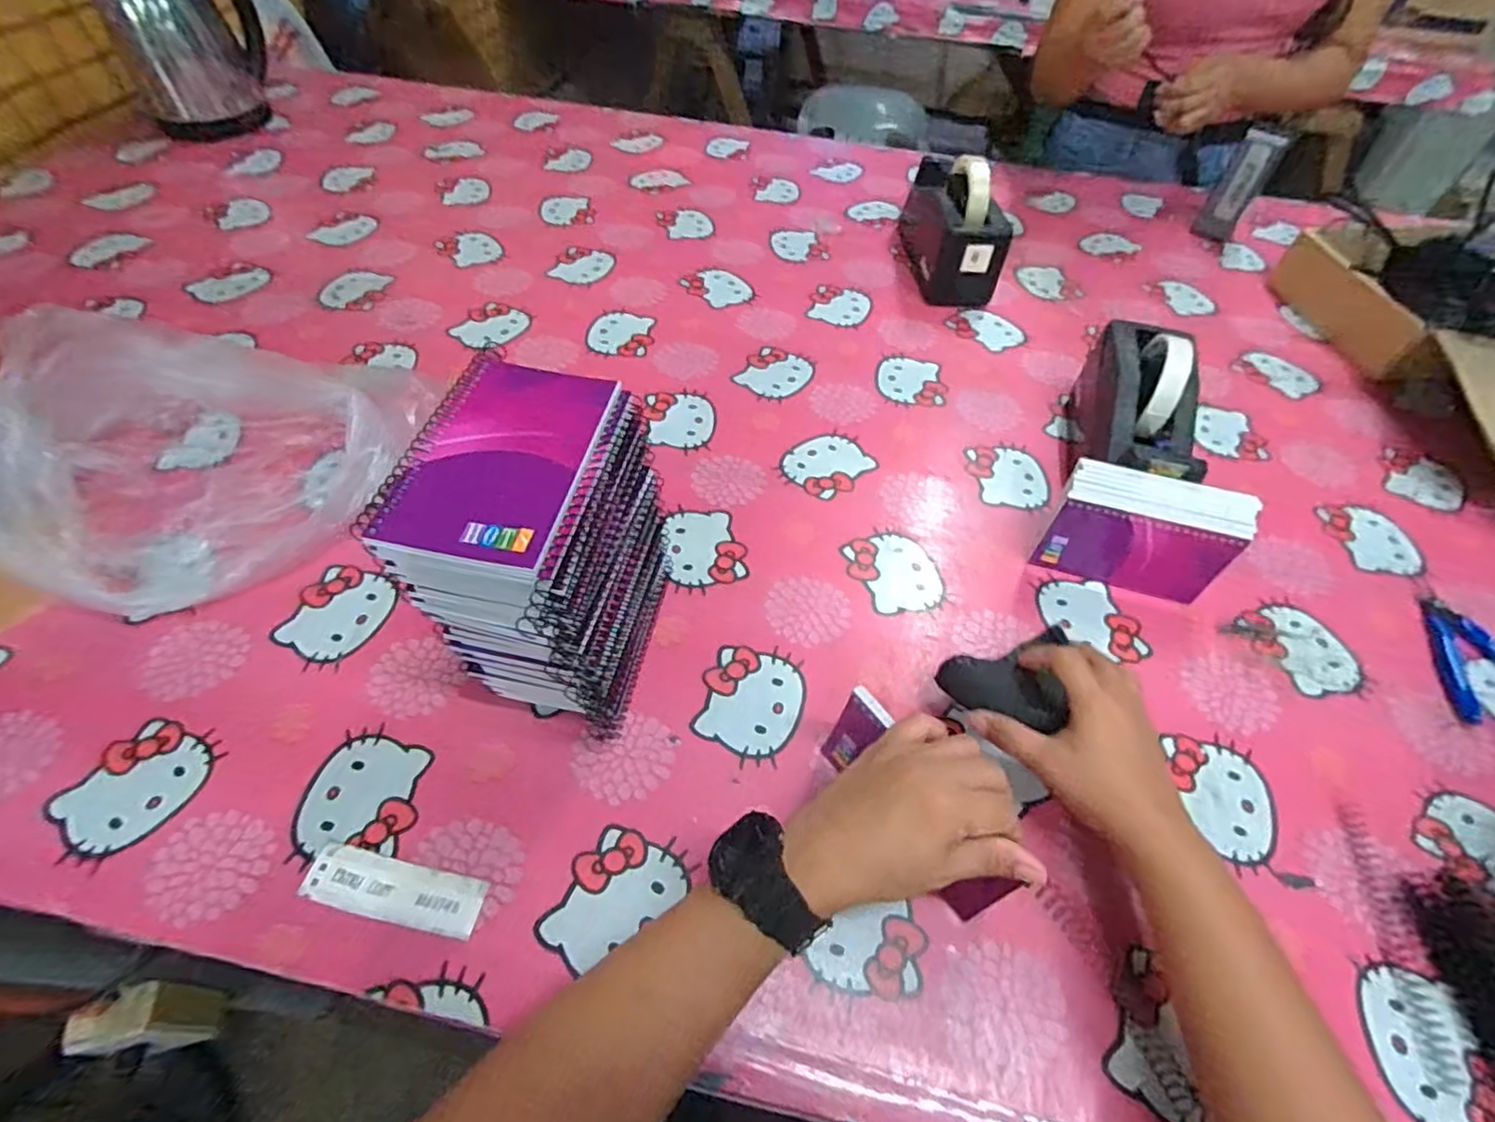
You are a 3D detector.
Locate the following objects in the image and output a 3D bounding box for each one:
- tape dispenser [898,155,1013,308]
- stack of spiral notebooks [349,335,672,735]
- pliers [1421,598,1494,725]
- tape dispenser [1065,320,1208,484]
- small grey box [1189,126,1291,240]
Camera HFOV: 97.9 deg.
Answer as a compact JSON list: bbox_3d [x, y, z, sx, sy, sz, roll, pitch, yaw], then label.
[{"bbox_3d":[0.249,-0.413,0.789,0.080,0.120,0.197,-1,54,-4],"label":"tape dispenser"},{"bbox_3d":[-0.119,0.001,0.409,0.098,0.205,0.155,10,54,4],"label":"stack of spiral notebooks"},{"bbox_3d":[0.575,0.077,0.510,0.089,0.007,0.105,2,54,-2],"label":"pliers"},{"bbox_3d":[0.346,-0.127,0.578,0.078,0.122,0.193,14,54,7],"label":"tape dispenser"},{"bbox_3d":[0.655,-0.499,0.867,0.049,0.125,0.034,34,38,20],"label":"small grey box"}]

